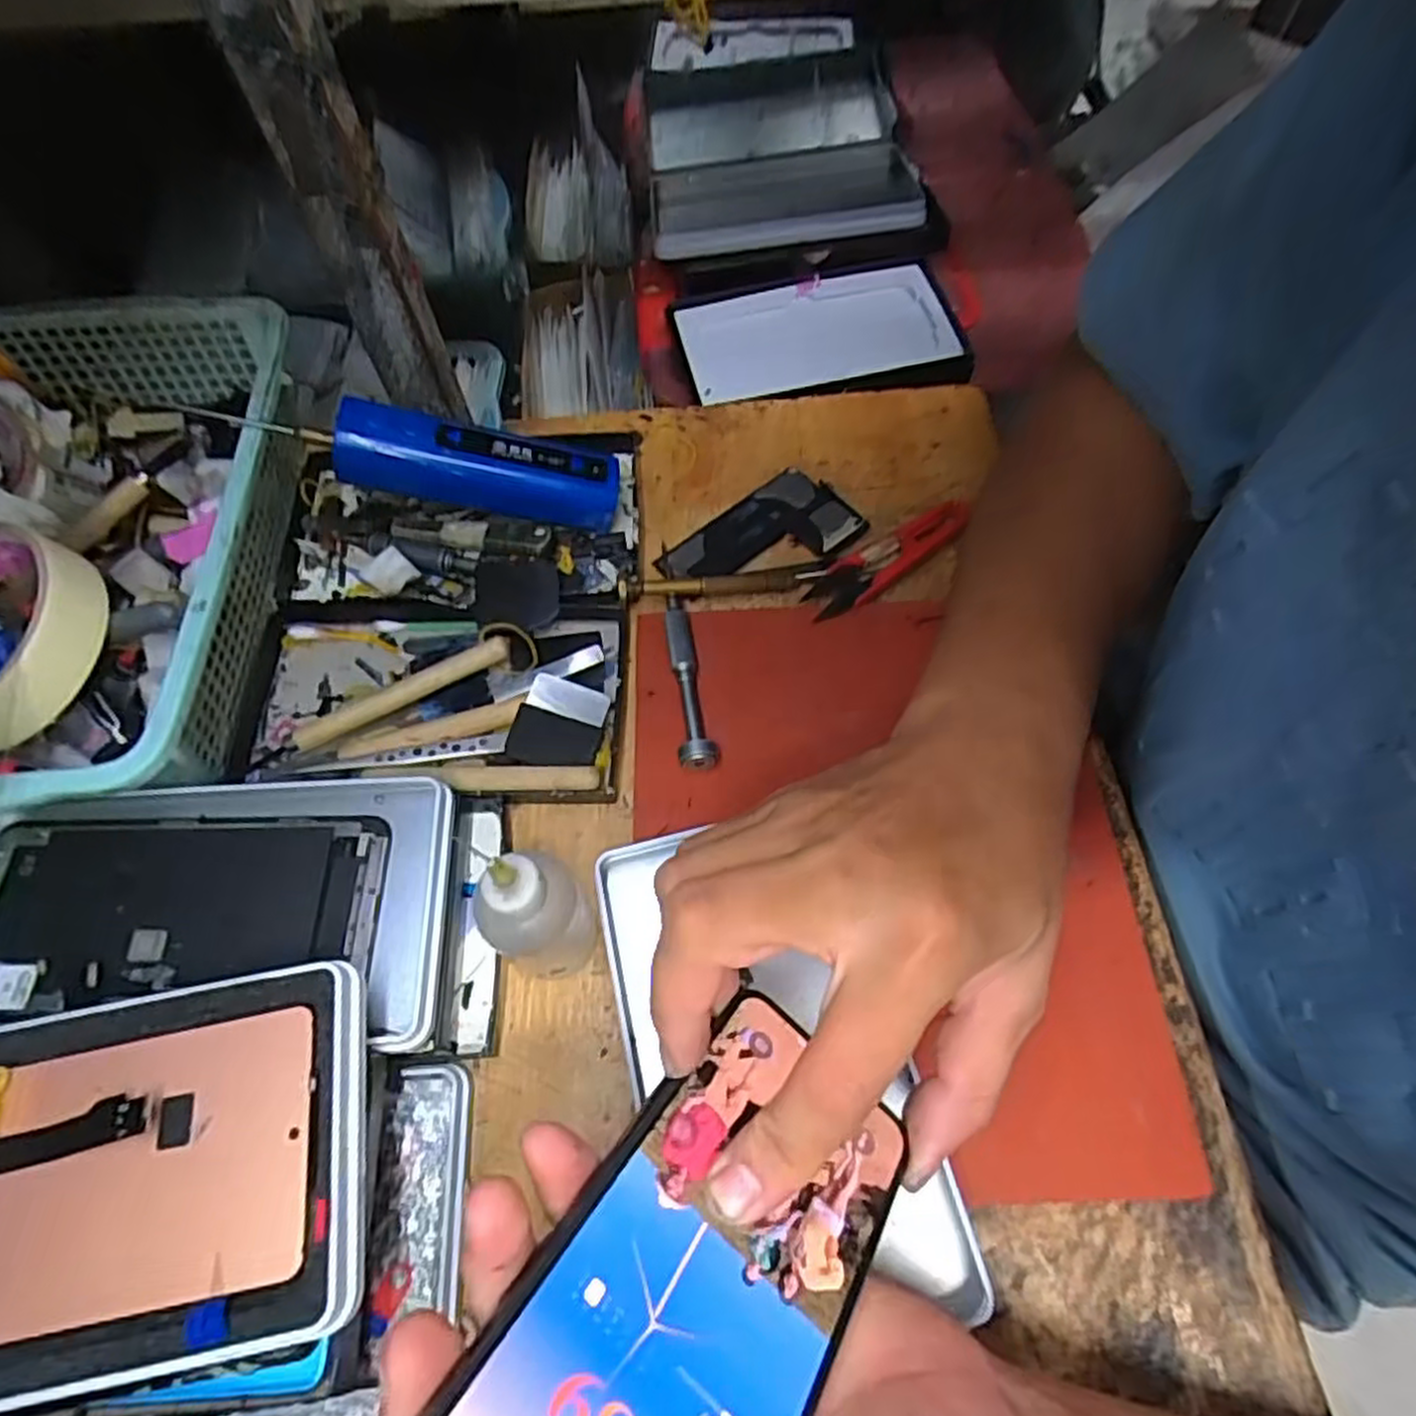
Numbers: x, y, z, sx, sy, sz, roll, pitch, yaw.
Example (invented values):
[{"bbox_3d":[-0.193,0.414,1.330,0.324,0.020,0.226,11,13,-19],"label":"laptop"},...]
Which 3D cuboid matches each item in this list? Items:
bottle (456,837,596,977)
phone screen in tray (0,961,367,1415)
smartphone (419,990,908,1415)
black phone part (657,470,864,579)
[{"bbox_3d":[-0.061,0.075,0.280,0.037,0.100,0.033,-20,65,-9],"label":"bottle"},{"bbox_3d":[-0.194,0.141,0.229,0.179,0.011,0.101,-8,63,-2],"label":"phone screen in tray"},{"bbox_3d":[0.000,0.135,0.188,0.067,0.004,0.136,40,38,11],"label":"smartphone"},{"bbox_3d":[0.029,-0.089,0.408,0.095,0.014,0.060,-38,69,-17],"label":"black phone part"}]

